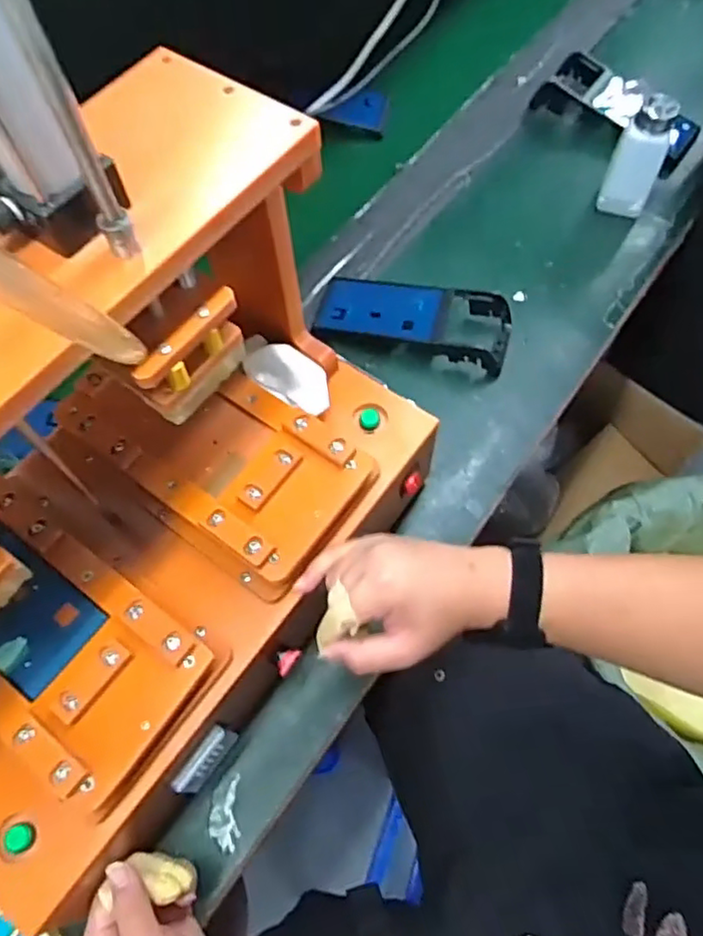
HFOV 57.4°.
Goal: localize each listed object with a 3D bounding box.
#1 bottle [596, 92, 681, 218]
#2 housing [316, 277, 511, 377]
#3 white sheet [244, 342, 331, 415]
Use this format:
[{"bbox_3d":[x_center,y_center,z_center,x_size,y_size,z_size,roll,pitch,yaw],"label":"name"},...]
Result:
[{"bbox_3d":[0.334,-0.360,0.749,0.057,0.130,0.039,16,66,11],"label":"bottle"},{"bbox_3d":[0.070,-0.165,0.716,0.213,0.042,0.087,15,66,10],"label":"housing"},{"bbox_3d":[-0.049,-0.079,0.532,0.075,0.022,0.040,30,69,16],"label":"white sheet"}]

